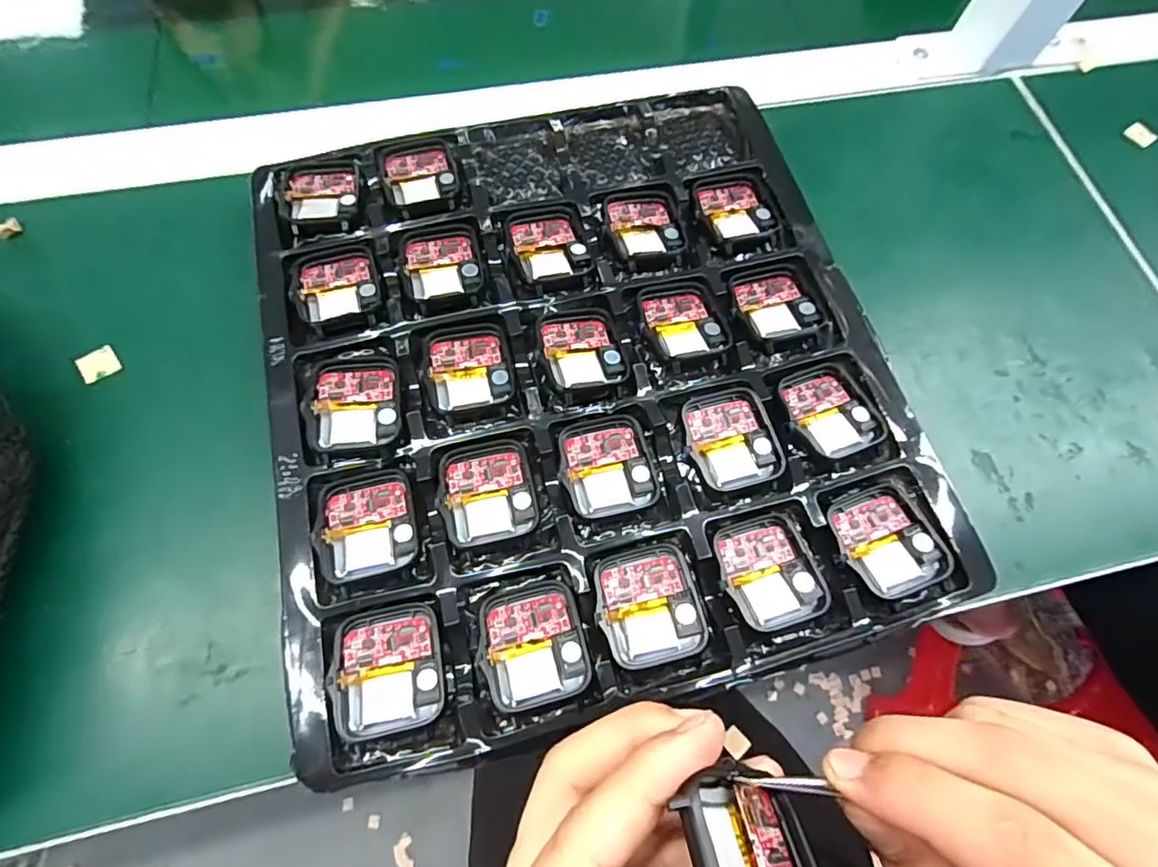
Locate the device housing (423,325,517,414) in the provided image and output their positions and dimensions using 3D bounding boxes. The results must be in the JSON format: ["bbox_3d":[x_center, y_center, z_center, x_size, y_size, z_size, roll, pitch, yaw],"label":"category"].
[{"bbox_3d":[-0.048,-0.029,0.246,0.037,0.004,0.040,-10,69,-7],"label":"device housing"}]

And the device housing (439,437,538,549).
[{"bbox_3d":[-0.037,0.023,0.227,0.037,0.005,0.041,-11,69,-7],"label":"device housing"}]

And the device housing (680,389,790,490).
[{"bbox_3d":[0.064,0.002,0.236,0.035,0.005,0.042,-13,70,-8],"label":"device housing"}]

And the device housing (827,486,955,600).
[{"bbox_3d":[0.124,0.043,0.226,0.035,0.005,0.042,-22,64,-3],"label":"device housing"}]

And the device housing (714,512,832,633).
[{"bbox_3d":[0.074,0.054,0.219,0.037,0.009,0.042,-13,69,-5],"label":"device housing"}]

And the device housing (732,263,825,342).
[{"bbox_3d":[0.092,-0.063,0.263,0.034,0.008,0.042,-15,70,-8],"label":"device housing"}]

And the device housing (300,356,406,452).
[{"bbox_3d":[-0.095,-0.014,0.236,0.038,0.005,0.042,-7,69,-6],"label":"device housing"}]

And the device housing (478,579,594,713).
[{"bbox_3d":[-0.017,0.078,0.207,0.037,0.011,0.042,-11,69,-7],"label":"device housing"}]

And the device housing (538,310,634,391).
[{"bbox_3d":[0.001,-0.039,0.248,0.036,0.006,0.041,-11,69,-7],"label":"device housing"}]

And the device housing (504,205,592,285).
[{"bbox_3d":[-0.014,-0.091,0.268,0.036,0.006,0.041,-17,70,-9],"label":"device housing"}]

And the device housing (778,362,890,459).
[{"bbox_3d":[0.108,-0.010,0.242,0.038,0.006,0.042,-18,70,-9],"label":"device housing"}]

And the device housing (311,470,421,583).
[{"bbox_3d":[-0.084,0.035,0.221,0.037,0.005,0.042,-12,70,-7],"label":"device housing"}]

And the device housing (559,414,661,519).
[{"bbox_3d":[0.012,0.013,0.233,0.036,0.007,0.040,-12,70,-7],"label":"device housing"}]

